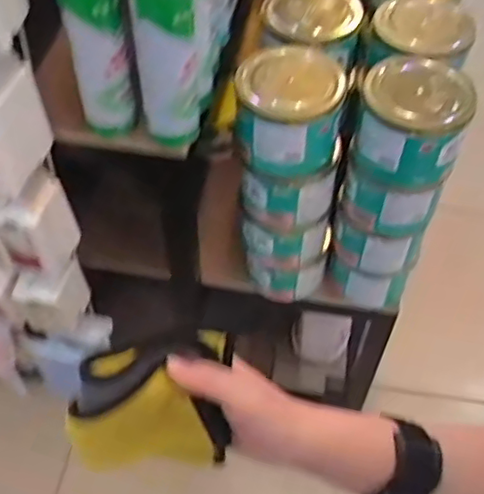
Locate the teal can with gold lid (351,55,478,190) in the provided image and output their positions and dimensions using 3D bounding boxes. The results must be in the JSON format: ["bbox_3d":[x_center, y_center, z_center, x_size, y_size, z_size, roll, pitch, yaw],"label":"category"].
[{"bbox_3d":[0.218,-0.166,0.826,0.125,0.116,0.141,16,54,10],"label":"teal can with gold lid"}]

